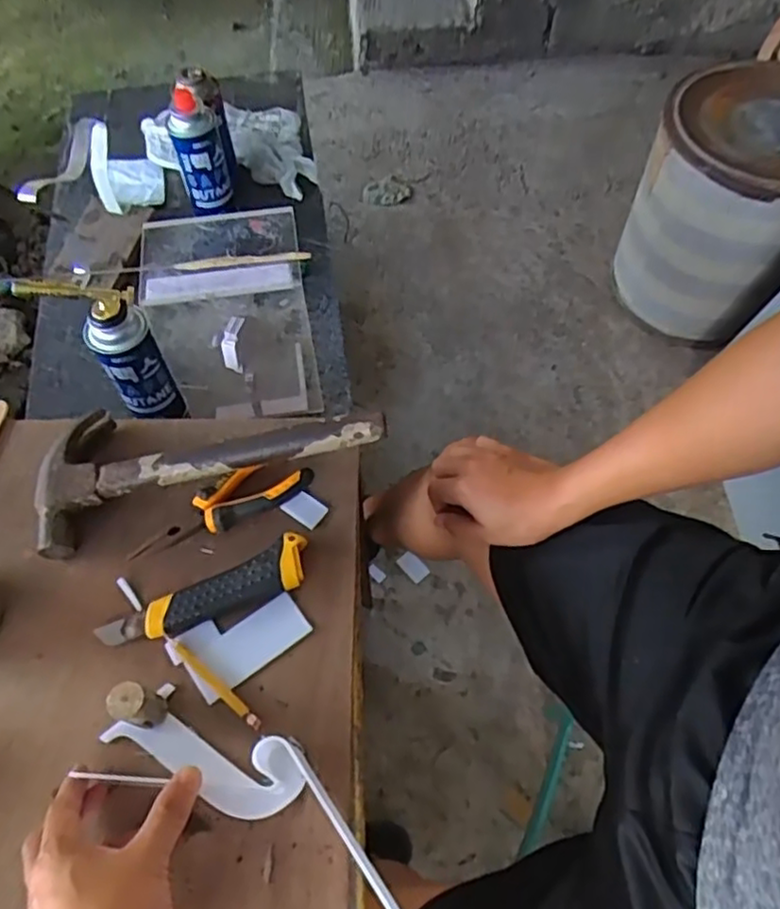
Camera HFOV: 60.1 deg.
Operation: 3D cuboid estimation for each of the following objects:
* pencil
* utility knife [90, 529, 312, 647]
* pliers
[{"bbox_3d":[-0.133,0.169,0.503,0.097,0.005,0.010,35,66,17],"label":"pencil"},{"bbox_3d":[-0.144,0.109,0.527,0.165,0.021,0.041,-18,62,-11],"label":"utility knife"},{"bbox_3d":[-0.141,0.039,0.558,0.154,0.020,0.041,-20,63,-12],"label":"pliers"}]

